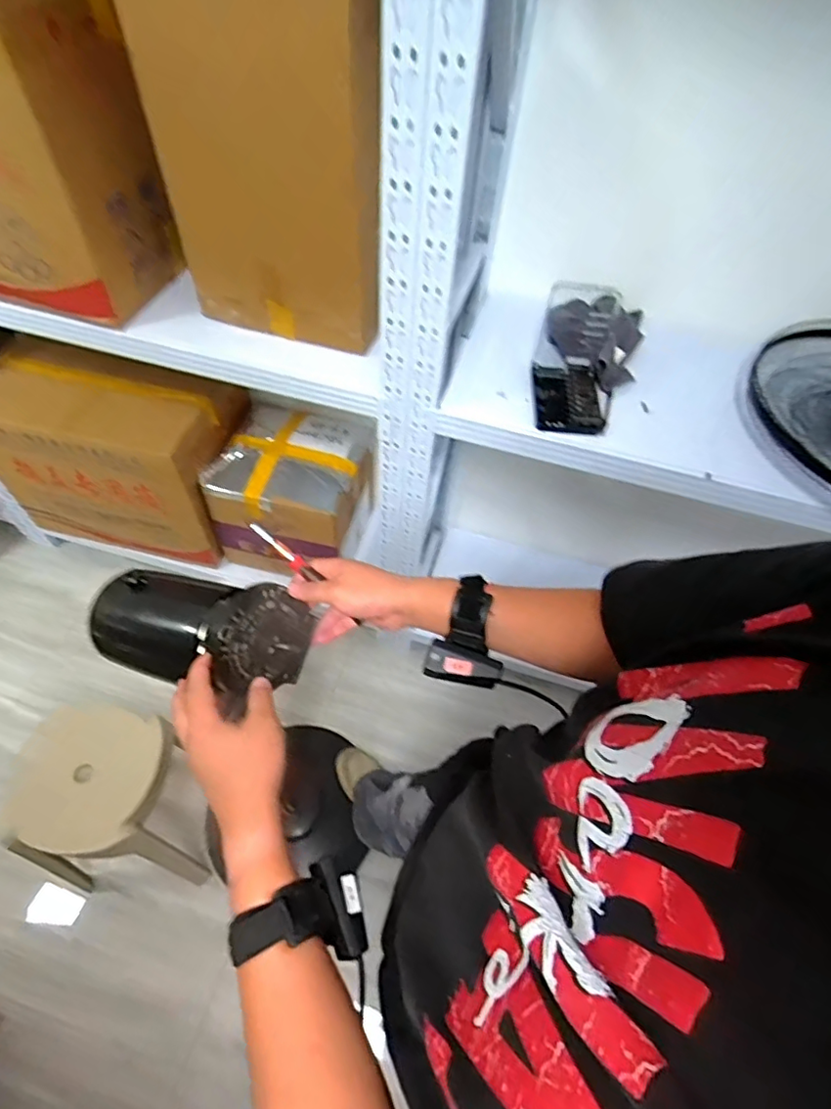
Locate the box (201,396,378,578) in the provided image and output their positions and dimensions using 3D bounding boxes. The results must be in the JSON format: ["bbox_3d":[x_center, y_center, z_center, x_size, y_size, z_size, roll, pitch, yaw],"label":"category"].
[{"bbox_3d":[-0.318,-0.181,1.538,0.379,0.309,0.358,14,55,4],"label":"box"}]

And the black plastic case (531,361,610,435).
[{"bbox_3d":[0.265,-0.269,0.936,0.127,0.031,0.150,10,55,2],"label":"black plastic case"}]

